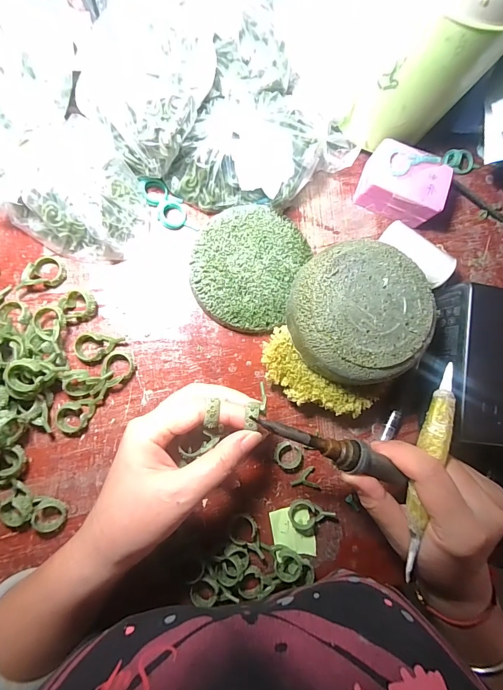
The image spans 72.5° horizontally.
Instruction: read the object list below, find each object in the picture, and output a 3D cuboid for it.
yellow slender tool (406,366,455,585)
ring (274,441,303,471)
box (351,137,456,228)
[{"bbox_3d":[0.123,0.087,0.239,0.014,0.014,0.146,14,88,-7],"label":"yellow slender tool"},{"bbox_3d":[0.032,0.095,0.292,0.026,0.008,0.022,34,82,-5],"label":"ring"},{"bbox_3d":[0.135,-0.143,0.309,0.068,0.041,0.043,22,83,-7],"label":"box"}]

